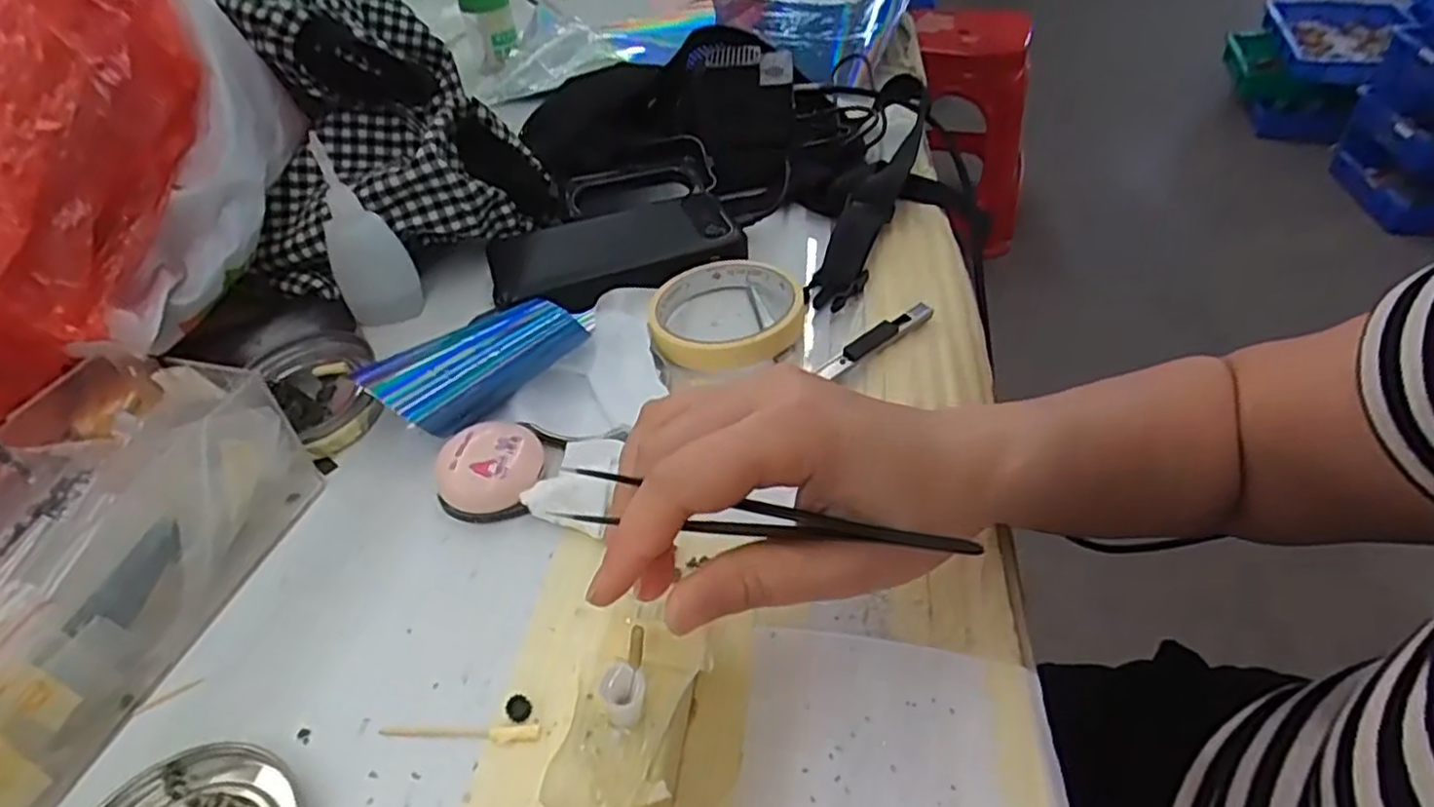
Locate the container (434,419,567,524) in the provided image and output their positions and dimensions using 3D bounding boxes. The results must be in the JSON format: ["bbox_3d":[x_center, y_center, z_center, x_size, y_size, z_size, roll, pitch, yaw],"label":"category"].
[{"bbox_3d":[-0.103,0.028,0.339,0.044,0.025,0.052,7,46,11],"label":"container"}]

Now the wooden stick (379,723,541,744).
[{"bbox_3d":[-0.093,0.119,0.261,0.059,0.004,0.007,-1,45,2],"label":"wooden stick"}]

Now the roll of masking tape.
[{"bbox_3d":[0.004,-0.055,0.413,0.091,0.017,0.087,-2,45,2],"label":"roll of masking tape"}]

